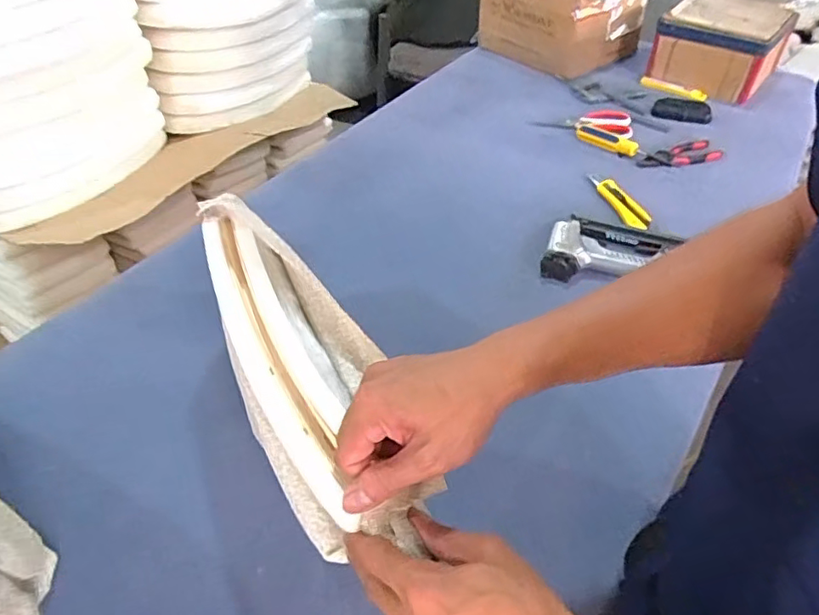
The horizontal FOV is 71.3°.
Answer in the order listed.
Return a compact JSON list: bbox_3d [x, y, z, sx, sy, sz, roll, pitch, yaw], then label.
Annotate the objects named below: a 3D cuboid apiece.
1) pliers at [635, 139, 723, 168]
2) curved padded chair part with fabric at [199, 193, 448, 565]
[{"bbox_3d":[0.477,-0.272,1.023,0.156,0.013,0.060,-9,46,-5],"label":"pliers"},{"bbox_3d":[-0.103,0.028,0.483,0.102,0.083,0.376,-20,53,-16],"label":"curved padded chair part with fabric"}]

